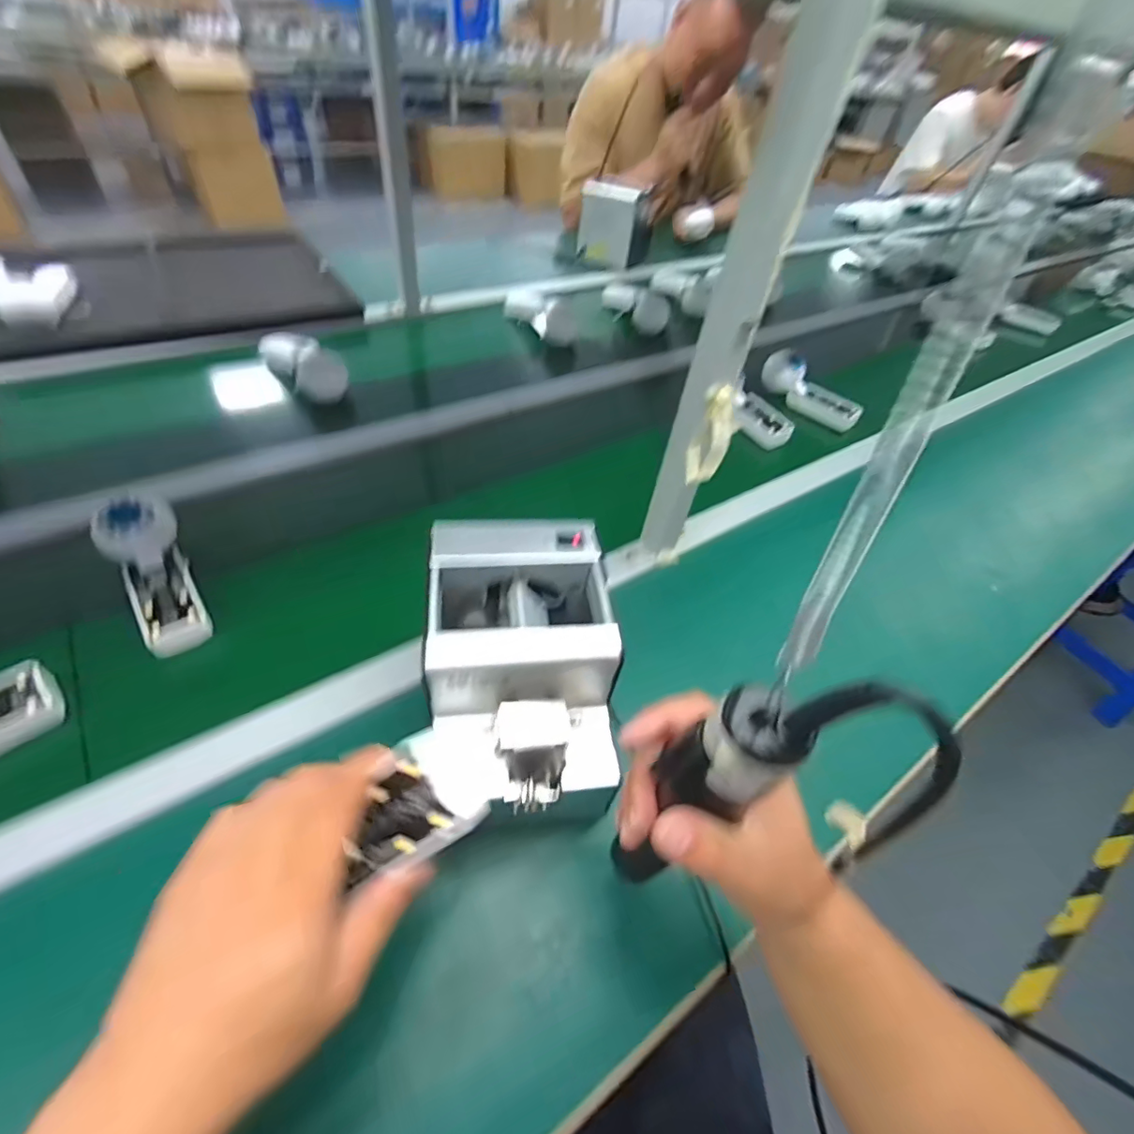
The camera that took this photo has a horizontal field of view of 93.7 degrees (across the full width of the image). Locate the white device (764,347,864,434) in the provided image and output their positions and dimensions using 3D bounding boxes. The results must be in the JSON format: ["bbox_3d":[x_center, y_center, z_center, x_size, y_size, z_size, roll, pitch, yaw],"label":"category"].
[{"bbox_3d":[0.390,-0.280,0.853,0.041,0.061,0.168,-36,75,-32],"label":"white device"}]

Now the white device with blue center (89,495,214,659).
[{"bbox_3d":[-0.376,0.007,0.486,0.061,0.041,0.167,-27,69,-27],"label":"white device with blue center"}]

